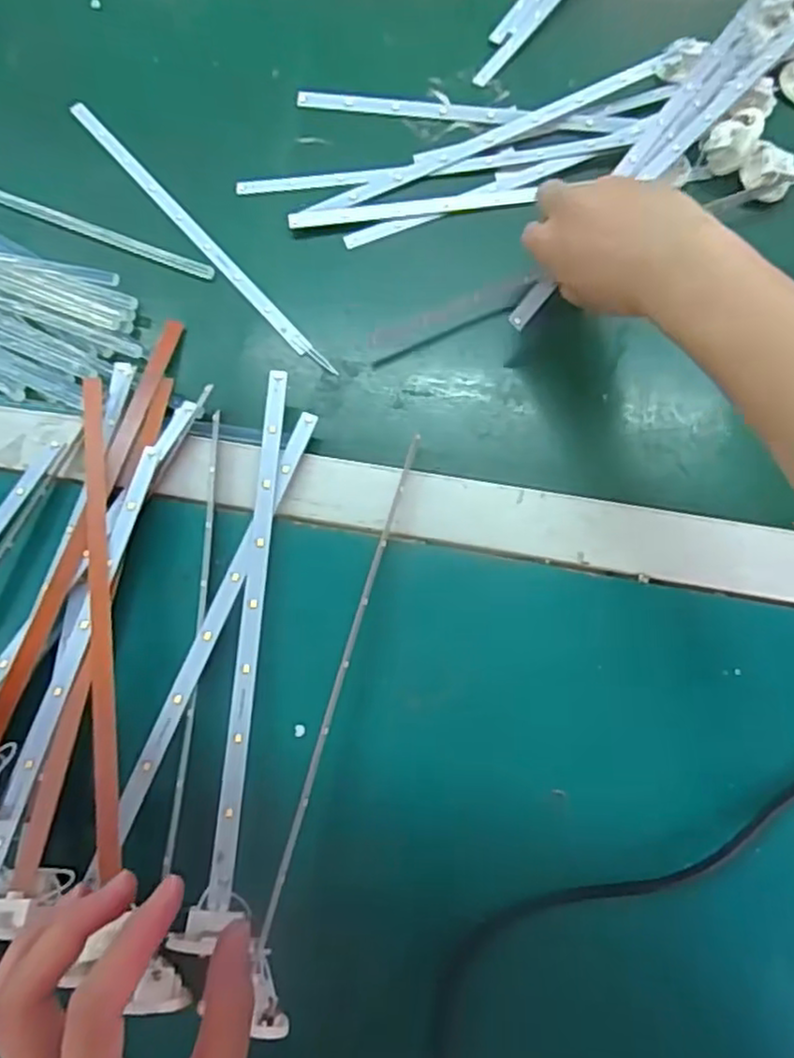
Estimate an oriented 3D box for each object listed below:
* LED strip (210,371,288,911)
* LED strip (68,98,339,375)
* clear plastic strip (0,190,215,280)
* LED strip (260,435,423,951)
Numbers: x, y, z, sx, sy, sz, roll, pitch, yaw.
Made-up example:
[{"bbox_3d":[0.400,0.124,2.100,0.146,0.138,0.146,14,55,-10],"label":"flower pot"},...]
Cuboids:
[{"bbox_3d":[-0.075,0.042,0.361,0.011,0.011,0.271,1,72,3],"label":"LED strip"},{"bbox_3d":[-0.138,-0.201,0.465,0.010,0.004,0.298,-39,74,-13],"label":"LED strip"},{"bbox_3d":[-0.240,-0.216,0.470,0.261,0.005,0.016,23,74,10],"label":"clear plastic strip"},{"bbox_3d":[-0.025,0.068,0.355,0.007,0.014,0.257,14,73,7],"label":"LED strip"}]

